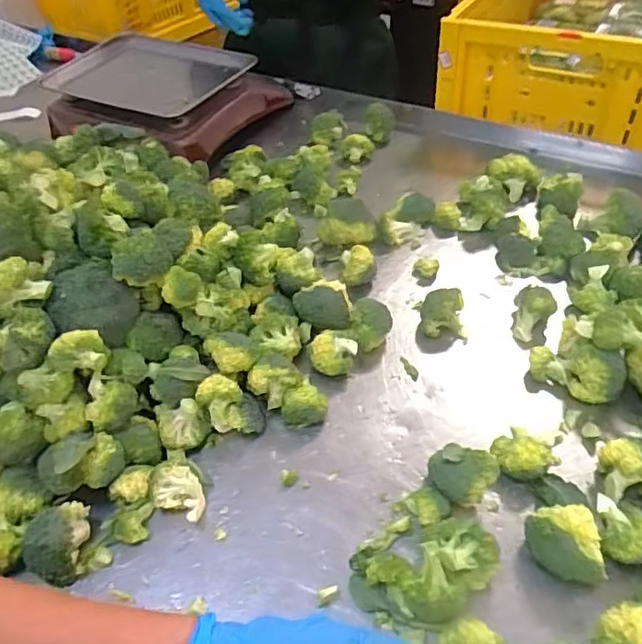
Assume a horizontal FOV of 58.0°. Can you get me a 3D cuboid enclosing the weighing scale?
[{"bbox_3d":[-0.286,-0.414,1.068,0.338,0.116,0.338,18,50,22],"label":"weighing scale"}]

